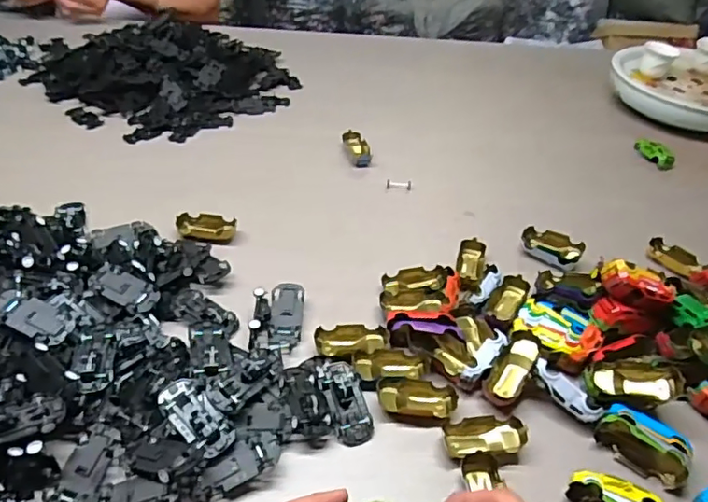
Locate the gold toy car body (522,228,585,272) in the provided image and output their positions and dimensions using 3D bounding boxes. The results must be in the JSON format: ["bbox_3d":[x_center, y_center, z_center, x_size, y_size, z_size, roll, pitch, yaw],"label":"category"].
[{"bbox_3d":[0.216,-0.004,0.603,0.064,0.023,0.035,28,46,25],"label":"gold toy car body"}]

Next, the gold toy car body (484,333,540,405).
[{"bbox_3d":[0.134,0.101,0.466,0.028,0.018,0.067,28,64,24],"label":"gold toy car body"}]

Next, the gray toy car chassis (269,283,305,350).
[{"bbox_3d":[-0.062,0.060,0.508,0.029,0.008,0.069,3,55,-1],"label":"gray toy car chassis"}]

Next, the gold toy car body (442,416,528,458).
[{"bbox_3d":[0.102,0.145,0.429,0.063,0.017,0.031,-6,42,-12],"label":"gold toy car body"}]

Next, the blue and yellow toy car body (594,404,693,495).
[{"bbox_3d":[0.224,0.150,0.424,0.067,0.027,0.033,31,48,27],"label":"blue and yellow toy car body"}]

